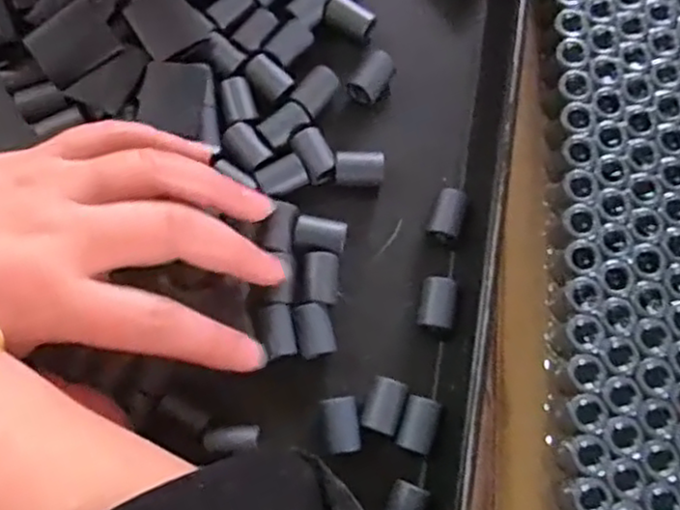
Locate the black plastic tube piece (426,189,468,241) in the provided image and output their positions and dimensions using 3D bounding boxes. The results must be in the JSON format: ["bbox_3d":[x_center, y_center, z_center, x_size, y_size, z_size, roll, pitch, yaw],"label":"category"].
[{"bbox_3d":[0.043,-0.015,0.286,0.013,0.012,0.021,18,75,3],"label":"black plastic tube piece"}]

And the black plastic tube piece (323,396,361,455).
[{"bbox_3d":[0.001,0.064,0.265,0.012,0.017,0.020,-10,75,-5],"label":"black plastic tube piece"}]

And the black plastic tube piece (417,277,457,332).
[{"bbox_3d":[0.038,0.020,0.277,0.014,0.013,0.020,8,74,0],"label":"black plastic tube piece"}]

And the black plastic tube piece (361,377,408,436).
[{"bbox_3d":[0.017,0.058,0.268,0.014,0.016,0.020,16,75,3],"label":"black plastic tube piece"}]

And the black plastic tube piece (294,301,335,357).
[{"bbox_3d":[-0.010,0.030,0.273,0.014,0.017,0.020,-12,75,-5],"label":"black plastic tube piece"}]

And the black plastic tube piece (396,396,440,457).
[{"bbox_3d":[0.029,0.064,0.266,0.014,0.015,0.020,17,75,3],"label":"black plastic tube piece"}]

